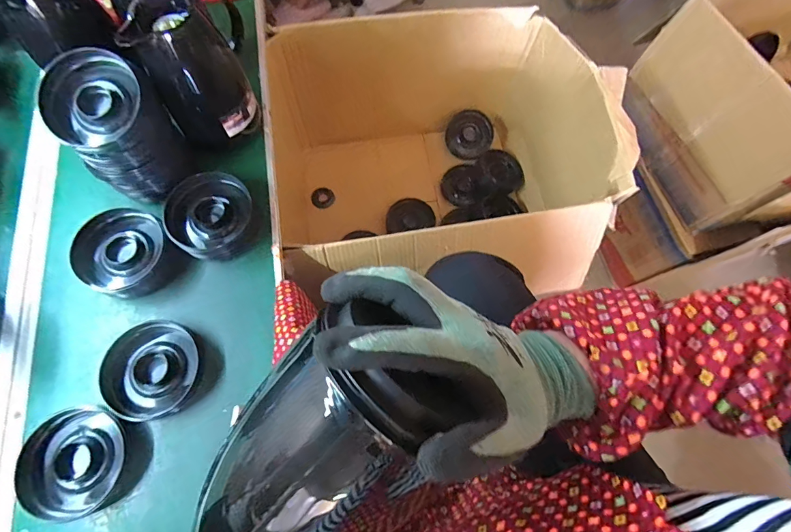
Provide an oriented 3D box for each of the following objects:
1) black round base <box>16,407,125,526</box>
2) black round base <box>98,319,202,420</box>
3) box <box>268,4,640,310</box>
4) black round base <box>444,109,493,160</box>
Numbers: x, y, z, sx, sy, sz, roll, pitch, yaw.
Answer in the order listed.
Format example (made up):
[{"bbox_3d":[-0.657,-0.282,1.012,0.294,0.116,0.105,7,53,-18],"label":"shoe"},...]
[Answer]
[{"bbox_3d":[-0.393,0.237,0.470,0.107,0.025,0.118,10,71,3],"label":"black round base"},{"bbox_3d":[-0.316,0.133,0.504,0.110,0.027,0.111,0,71,-1],"label":"black round base"},{"bbox_3d":[0.100,-0.222,0.887,0.763,0.368,0.531,-3,71,-2],"label":"box"},{"bbox_3d":[0.197,-0.352,1.046,0.126,0.015,0.126,1,92,13],"label":"black round base"}]

